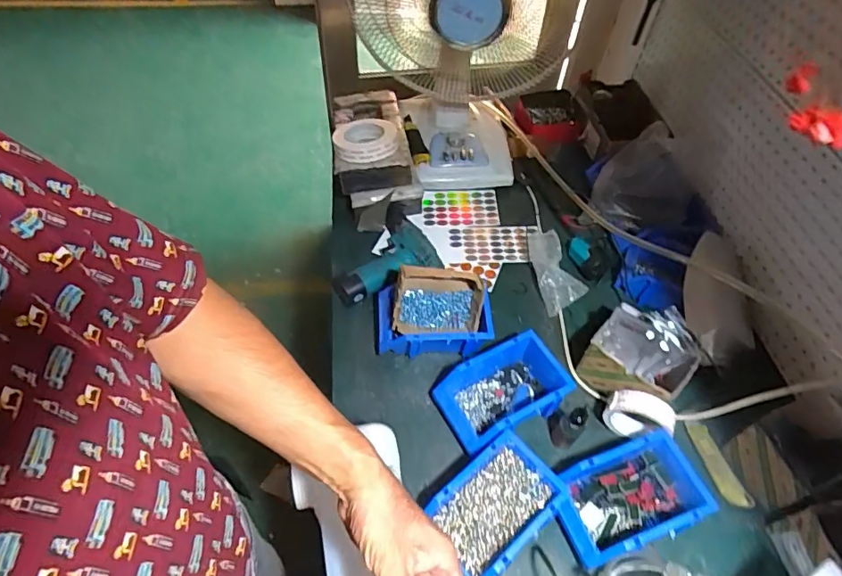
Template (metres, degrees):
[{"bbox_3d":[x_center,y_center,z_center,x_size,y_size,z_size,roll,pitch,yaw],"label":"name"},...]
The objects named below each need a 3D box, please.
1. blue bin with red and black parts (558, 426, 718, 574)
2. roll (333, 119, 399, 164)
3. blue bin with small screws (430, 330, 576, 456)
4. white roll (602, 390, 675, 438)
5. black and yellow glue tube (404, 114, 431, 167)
[{"bbox_3d":[0.279,0.283,0.681,0.195,0.062,0.121,-14,54,-13],"label":"blue bin with red and black parts"},{"bbox_3d":[-0.111,-0.305,1.021,0.127,0.034,0.140,1,52,-2],"label":"roll"},{"bbox_3d":[0.125,0.160,0.775,0.192,0.073,0.123,-25,57,-20],"label":"blue bin with small screws"},{"bbox_3d":[0.322,0.191,0.742,0.093,0.087,0.038,29,57,18],"label":"white roll"},{"bbox_3d":[-0.010,-0.321,1.120,0.045,0.036,0.159,-6,53,-8],"label":"black and yellow glue tube"}]

